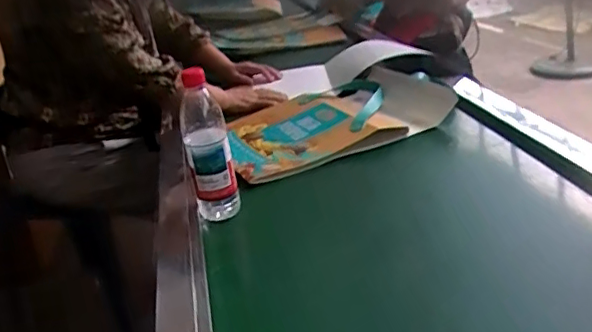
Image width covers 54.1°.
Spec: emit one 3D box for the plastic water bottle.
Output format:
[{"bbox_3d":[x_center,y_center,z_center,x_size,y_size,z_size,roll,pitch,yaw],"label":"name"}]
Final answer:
[{"bbox_3d":[-0.120,-0.021,0.808,0.069,0.204,0.062,-13,27,-12],"label":"plastic water bottle"}]

